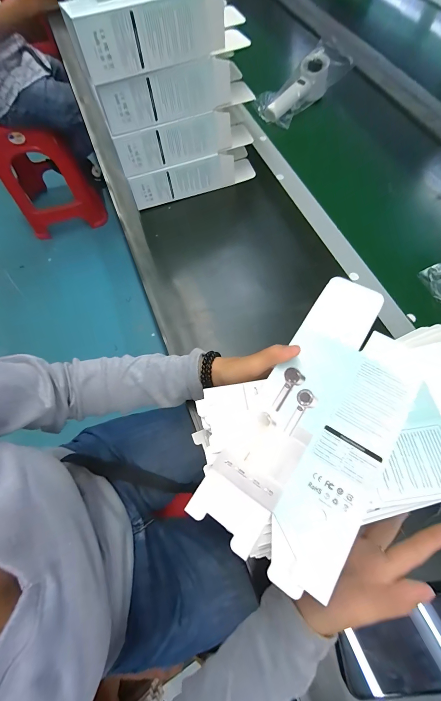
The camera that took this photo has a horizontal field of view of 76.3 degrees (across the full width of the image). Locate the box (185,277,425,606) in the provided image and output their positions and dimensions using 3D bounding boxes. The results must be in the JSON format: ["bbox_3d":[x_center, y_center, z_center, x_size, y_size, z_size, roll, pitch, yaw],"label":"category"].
[{"bbox_3d":[0.093,0.051,0.246,0.115,0.010,0.257,30,71,12],"label":"box"}]

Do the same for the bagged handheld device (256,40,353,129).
[{"bbox_3d":[0.179,-0.561,0.598,0.209,0.062,0.088,-36,70,4],"label":"bagged handheld device"}]

